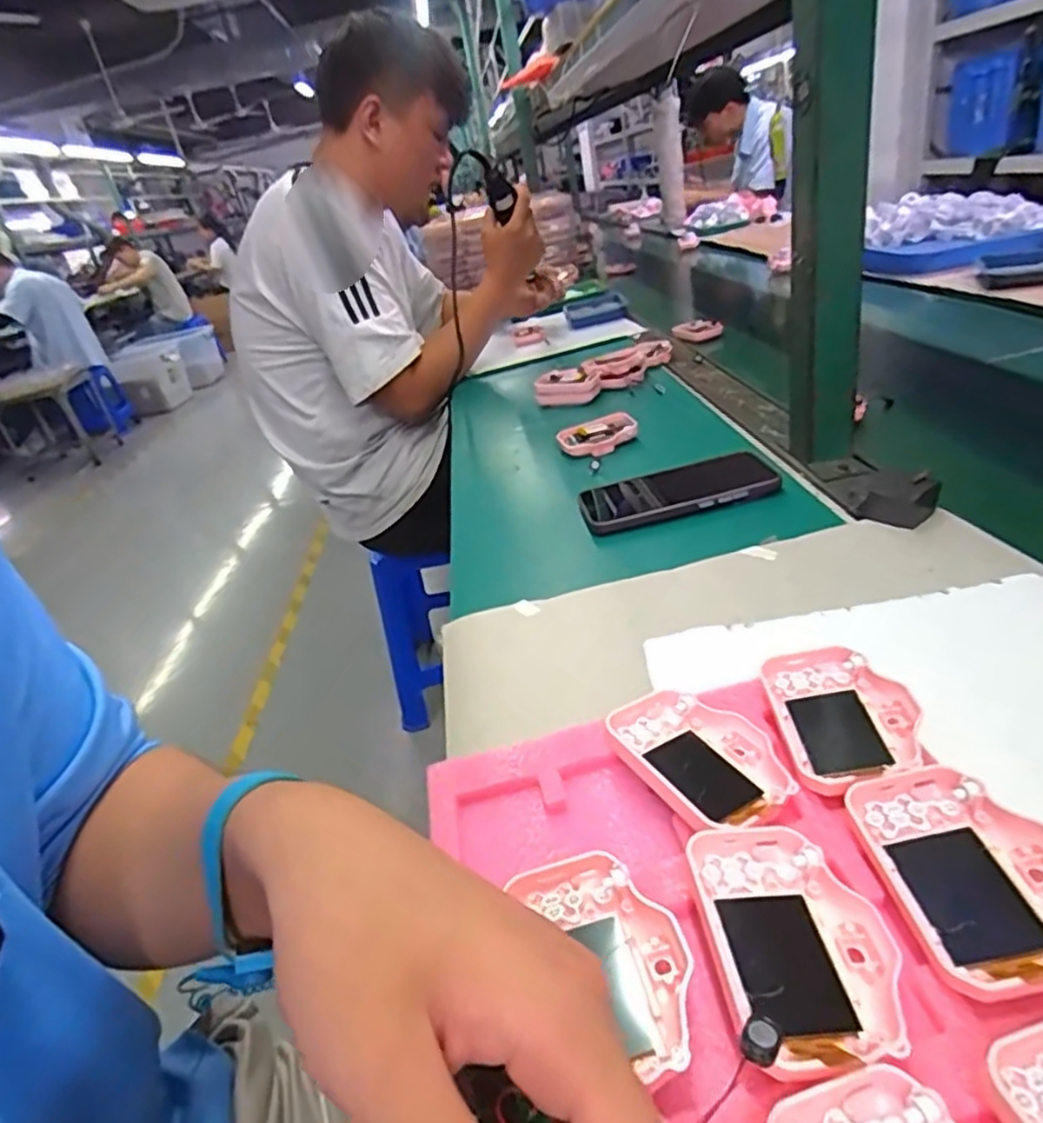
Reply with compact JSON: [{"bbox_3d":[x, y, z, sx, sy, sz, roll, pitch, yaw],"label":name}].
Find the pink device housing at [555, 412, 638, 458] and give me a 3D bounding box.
[{"bbox_3d":[0.083,-0.137,0.745,0.081,0.026,0.060,-12,29,0],"label":"pink device housing"}]

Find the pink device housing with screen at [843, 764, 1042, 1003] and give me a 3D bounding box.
[{"bbox_3d":[0.166,0.111,0.253,0.058,0.015,0.085,-13,29,-1],"label":"pink device housing with screen"}]

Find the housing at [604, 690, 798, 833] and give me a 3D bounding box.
[{"bbox_3d":[0.083,0.090,0.324,0.061,0.012,0.082,-27,32,-25],"label":"housing"}]

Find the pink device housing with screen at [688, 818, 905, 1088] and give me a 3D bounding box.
[{"bbox_3d":[0.098,0.133,0.244,0.058,0.013,0.087,-14,29,-3],"label":"pink device housing with screen"}]

